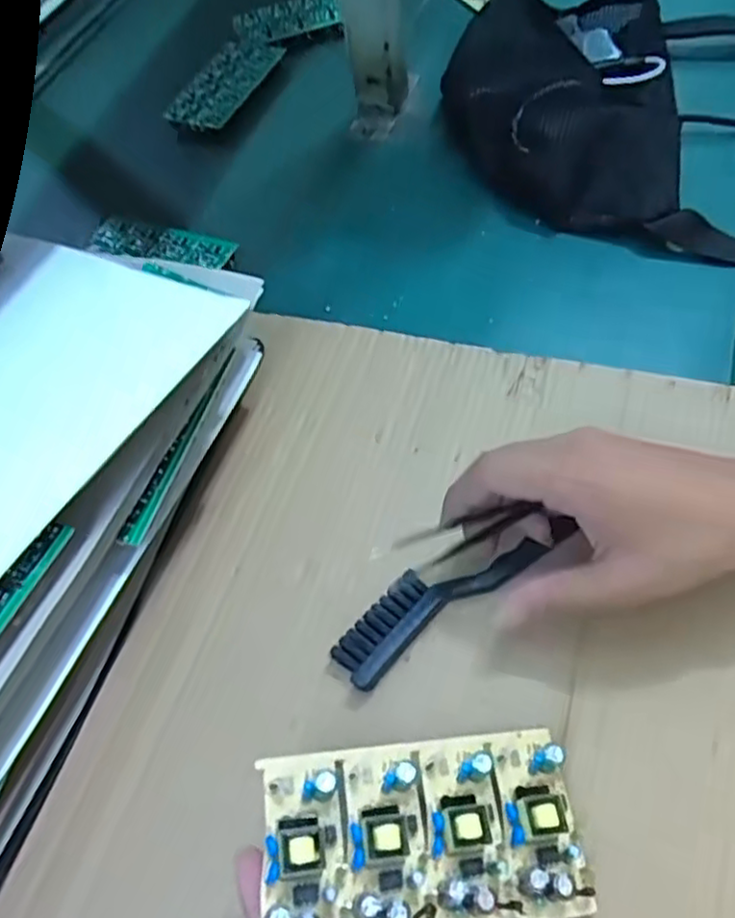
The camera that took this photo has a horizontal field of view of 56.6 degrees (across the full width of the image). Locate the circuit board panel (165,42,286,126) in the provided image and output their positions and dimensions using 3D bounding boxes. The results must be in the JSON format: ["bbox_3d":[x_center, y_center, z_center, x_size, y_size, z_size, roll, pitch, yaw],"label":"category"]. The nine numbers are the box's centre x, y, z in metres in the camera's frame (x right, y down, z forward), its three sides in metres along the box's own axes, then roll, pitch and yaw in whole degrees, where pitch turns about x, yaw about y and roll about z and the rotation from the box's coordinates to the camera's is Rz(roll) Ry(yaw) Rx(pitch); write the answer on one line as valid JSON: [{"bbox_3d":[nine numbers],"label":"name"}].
[{"bbox_3d":[-0.139,-0.371,0.669,0.071,0.005,0.133,17,63,17],"label":"circuit board panel"}]

